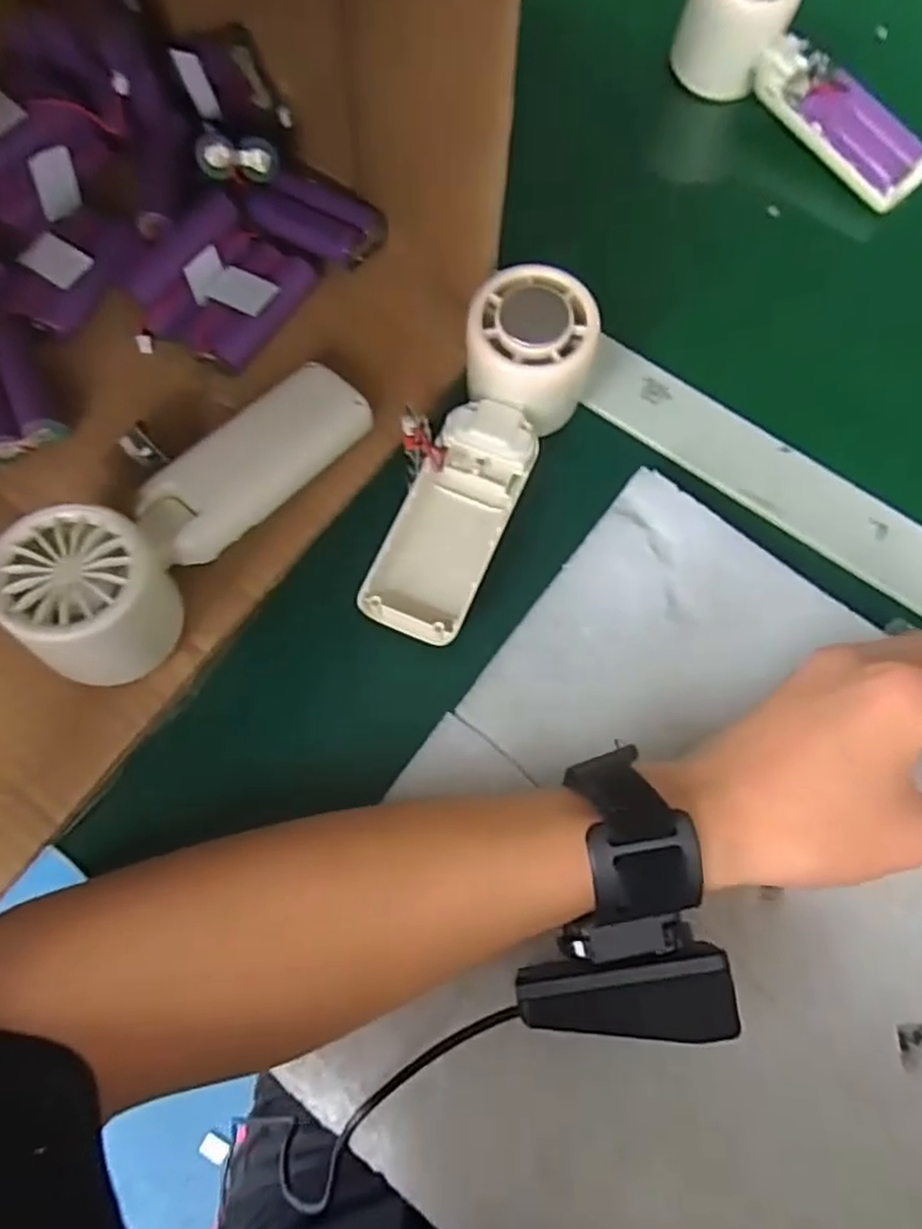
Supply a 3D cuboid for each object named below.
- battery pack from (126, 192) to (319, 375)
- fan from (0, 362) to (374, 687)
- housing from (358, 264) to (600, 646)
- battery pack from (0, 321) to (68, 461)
[{"bbox_3d":[-0.113,-0.153,0.342,0.056,0.031,0.072,31,73,8],"label":"battery pack"},{"bbox_3d":[-0.106,-0.046,0.293,0.049,0.059,0.159,36,74,10],"label":"fan"},{"bbox_3d":[0.006,-0.068,0.323,0.060,0.051,0.167,24,85,6],"label":"housing"},{"bbox_3d":[-0.205,-0.100,0.327,0.034,0.022,0.062,-21,73,-9],"label":"battery pack"}]

